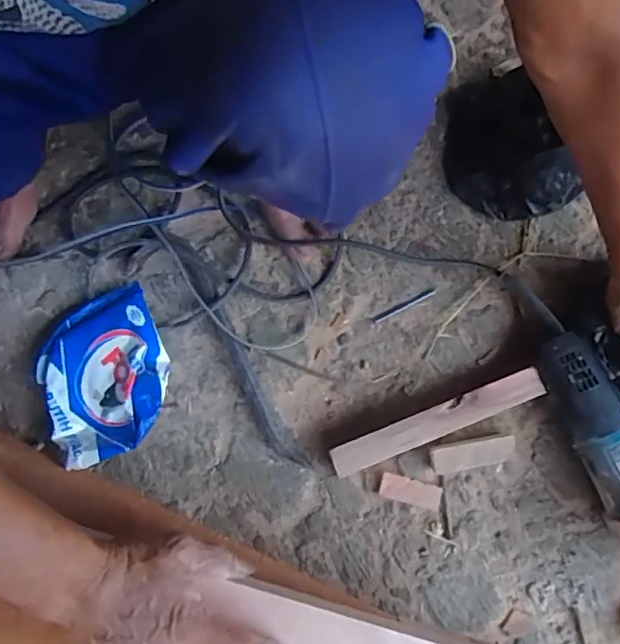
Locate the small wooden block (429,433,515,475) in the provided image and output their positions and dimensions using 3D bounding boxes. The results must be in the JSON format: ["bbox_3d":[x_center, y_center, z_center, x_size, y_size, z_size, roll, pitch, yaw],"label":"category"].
[{"bbox_3d":[0.162,0.132,0.568,0.085,0.037,0.028,-10,77,-4],"label":"small wooden block"}]

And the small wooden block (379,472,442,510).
[{"bbox_3d":[0.101,0.171,0.568,0.061,0.007,0.024,15,77,2],"label":"small wooden block"}]

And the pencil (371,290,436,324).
[{"bbox_3d":[0.102,-0.017,0.613,0.075,0.006,0.006,-26,79,-7],"label":"pencil"}]

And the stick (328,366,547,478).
[{"bbox_3d":[0.125,0.101,0.568,0.217,0.043,0.028,-21,79,-5],"label":"stick"}]

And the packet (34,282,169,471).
[{"bbox_3d":[-0.205,0.053,0.568,0.119,0.041,0.156,-21,78,-6],"label":"packet"}]

